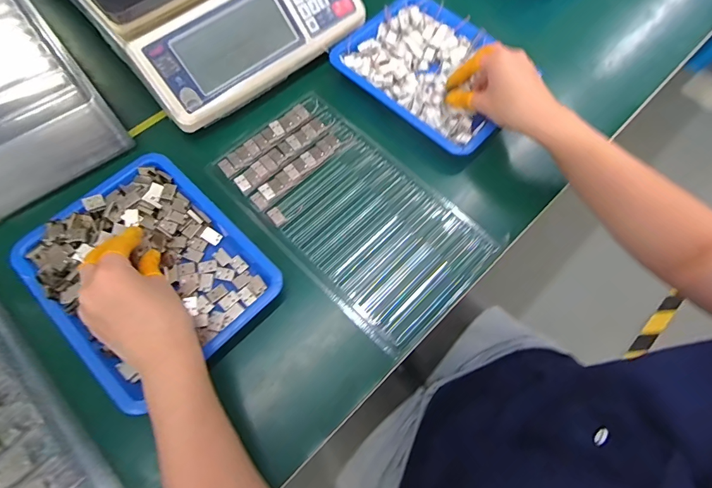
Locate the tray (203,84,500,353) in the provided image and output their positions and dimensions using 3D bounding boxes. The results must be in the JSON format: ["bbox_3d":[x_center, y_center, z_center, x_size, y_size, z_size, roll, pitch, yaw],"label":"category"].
[{"bbox_3d":[-0.008,-0.039,0.434,0.292,0.018,0.166,42,74,11],"label":"tray"}]

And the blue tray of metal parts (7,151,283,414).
[{"bbox_3d":[-0.199,0.025,0.383,0.214,0.029,0.174,43,74,12],"label":"blue tray of metal parts"}]

